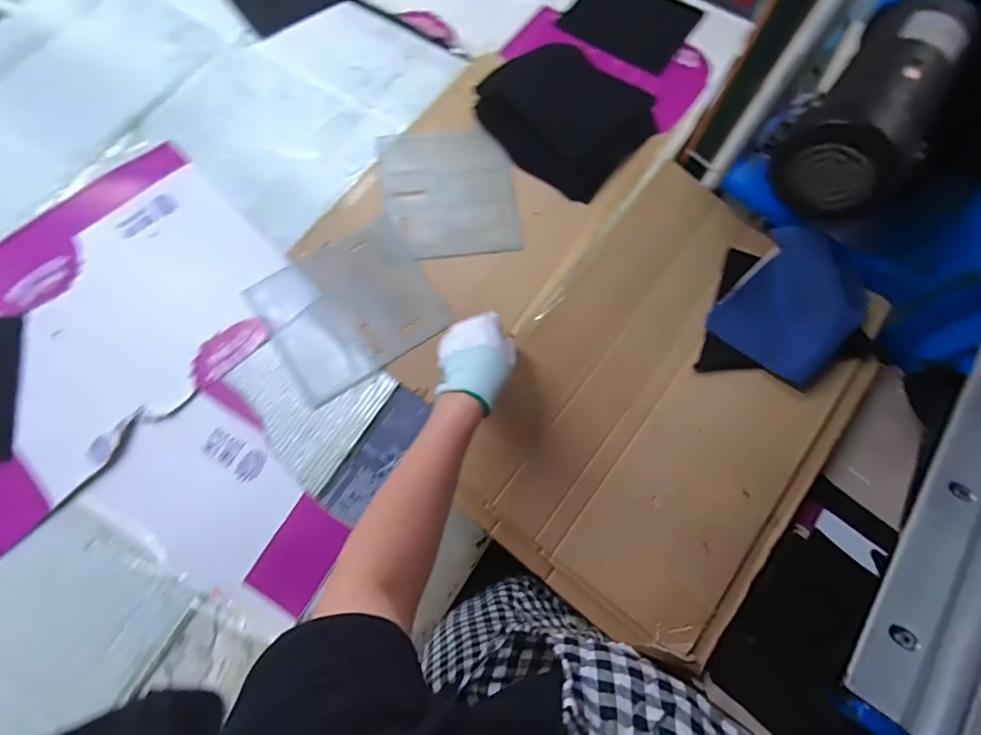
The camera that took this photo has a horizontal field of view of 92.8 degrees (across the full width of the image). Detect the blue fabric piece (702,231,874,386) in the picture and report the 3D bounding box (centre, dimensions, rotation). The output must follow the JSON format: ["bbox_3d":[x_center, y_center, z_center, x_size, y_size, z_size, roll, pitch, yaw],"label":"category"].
[{"bbox_3d":[0.387,-0.078,0.593,0.137,0.060,0.170,42,77,11],"label":"blue fabric piece"}]

